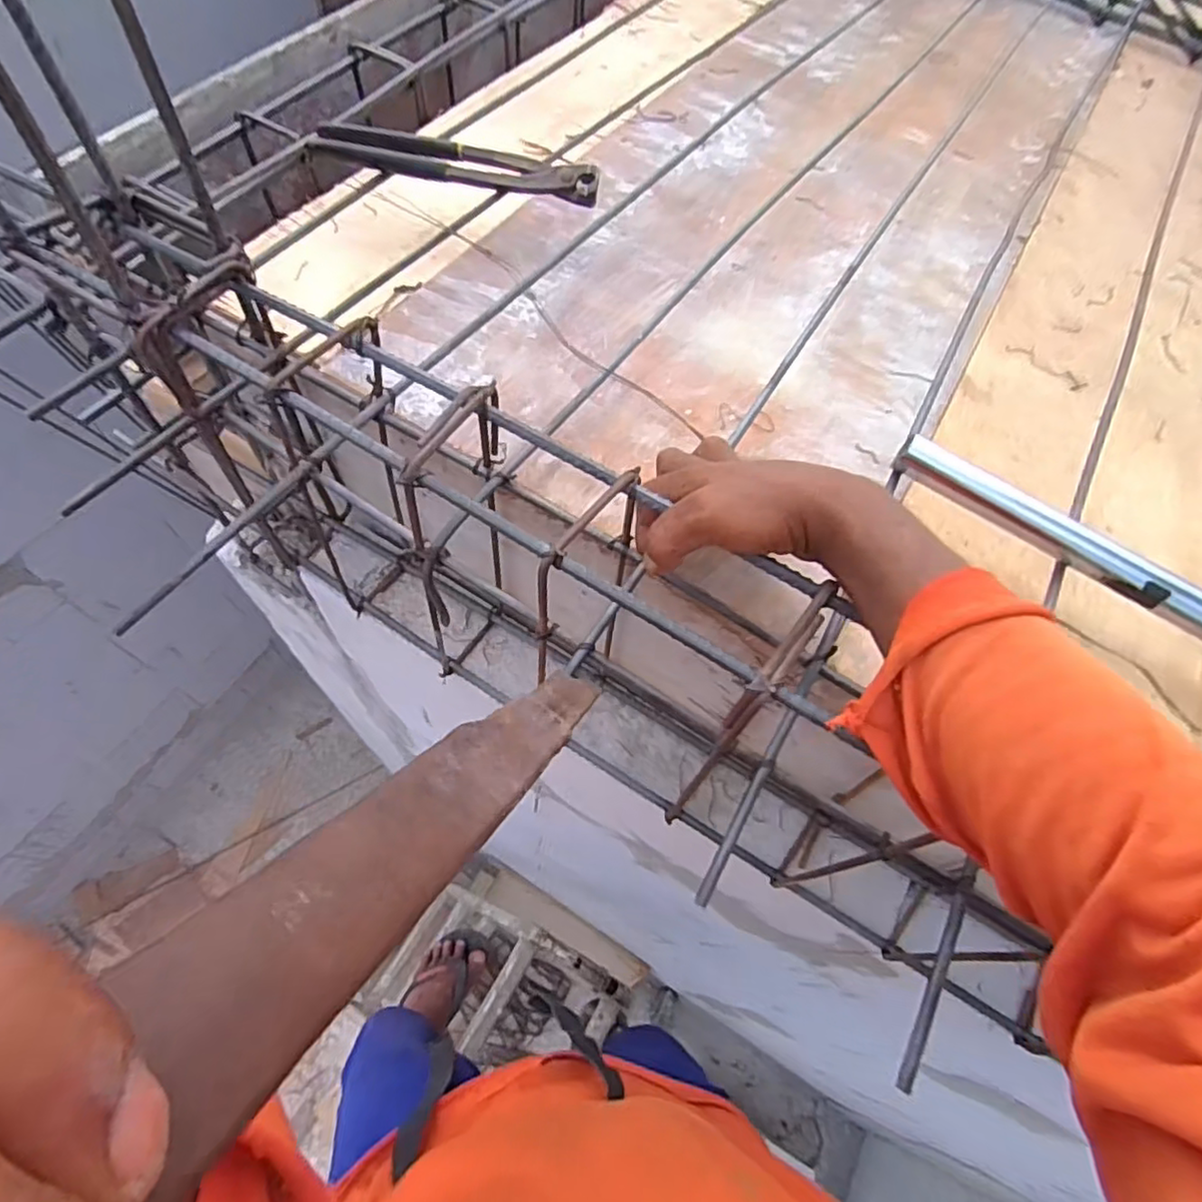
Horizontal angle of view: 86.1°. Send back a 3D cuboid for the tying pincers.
[{"bbox_3d":[-0.112,-0.348,0.510,0.222,0.019,0.048,9,62,-3],"label":"tying pincers"}]

